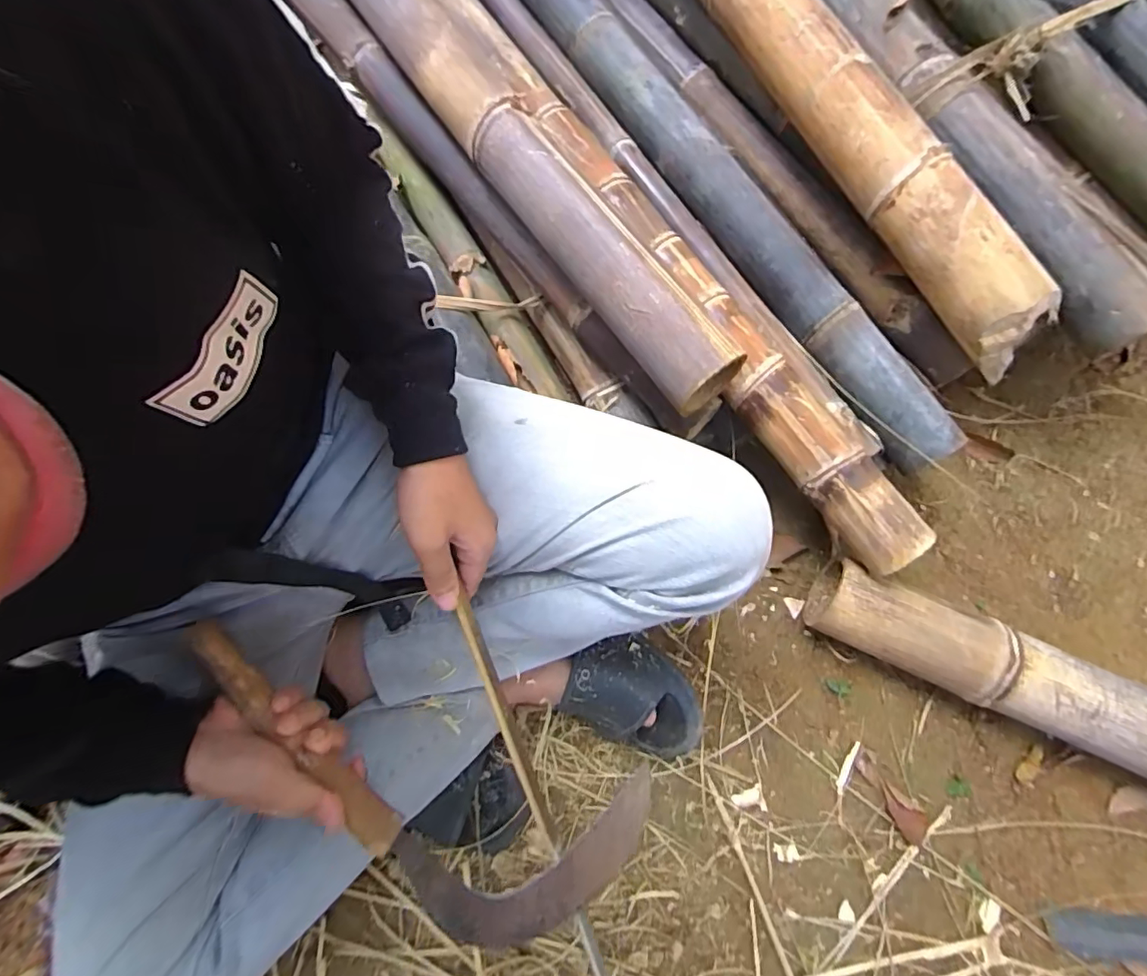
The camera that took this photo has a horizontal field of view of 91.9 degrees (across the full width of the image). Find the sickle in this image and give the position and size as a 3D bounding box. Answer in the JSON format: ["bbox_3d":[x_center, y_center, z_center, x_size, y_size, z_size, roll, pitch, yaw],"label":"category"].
[{"bbox_3d":[-0.134,0.214,0.422,0.365,0.033,0.155,29,77,-1],"label":"sickle"}]

